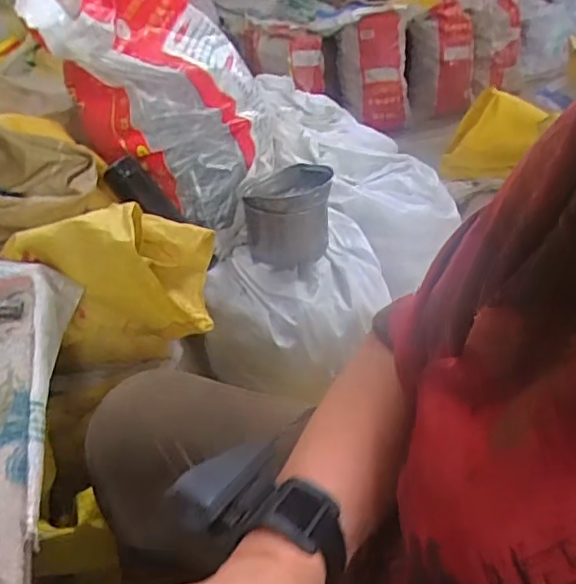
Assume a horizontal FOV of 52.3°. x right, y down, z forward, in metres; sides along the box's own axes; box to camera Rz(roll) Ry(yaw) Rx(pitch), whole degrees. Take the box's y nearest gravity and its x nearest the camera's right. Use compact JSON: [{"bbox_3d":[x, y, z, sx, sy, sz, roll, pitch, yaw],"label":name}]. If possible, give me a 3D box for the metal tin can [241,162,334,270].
[{"bbox_3d":[0.001,-0.121,0.944,0.135,0.126,0.124,-5,32,-2],"label":"metal tin can"}]

